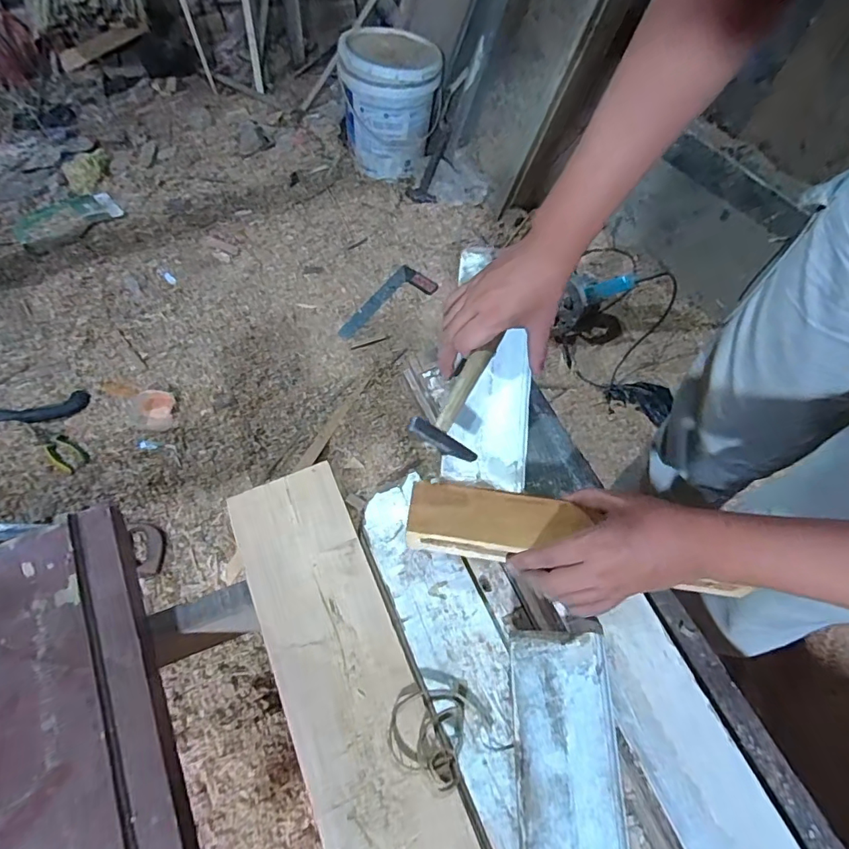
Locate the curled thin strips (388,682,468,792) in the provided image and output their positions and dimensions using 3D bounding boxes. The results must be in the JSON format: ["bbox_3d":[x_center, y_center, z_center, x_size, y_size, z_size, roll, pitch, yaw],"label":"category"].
[{"bbox_3d":[0.002,0.274,0.444,0.065,0.015,0.077,14,62,2],"label":"curled thin strips"}]

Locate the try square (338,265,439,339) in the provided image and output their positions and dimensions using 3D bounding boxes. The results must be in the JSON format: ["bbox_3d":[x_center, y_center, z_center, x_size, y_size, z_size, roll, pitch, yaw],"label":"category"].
[{"bbox_3d":[-0.098,-0.327,1.361,0.126,0.012,0.304,33,64,15],"label":"try square"}]

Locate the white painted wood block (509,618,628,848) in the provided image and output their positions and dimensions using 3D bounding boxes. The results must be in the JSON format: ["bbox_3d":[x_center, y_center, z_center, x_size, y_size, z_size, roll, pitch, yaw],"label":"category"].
[{"bbox_3d":[0.121,0.313,0.405,0.090,0.043,0.274,4,62,-3],"label":"white painted wood block"}]

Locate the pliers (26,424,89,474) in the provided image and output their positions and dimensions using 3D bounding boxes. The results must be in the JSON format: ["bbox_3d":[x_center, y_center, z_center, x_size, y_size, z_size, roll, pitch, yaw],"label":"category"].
[{"bbox_3d":[-0.843,0.046,1.116,0.188,0.012,0.059,31,64,14],"label":"pliers"}]

